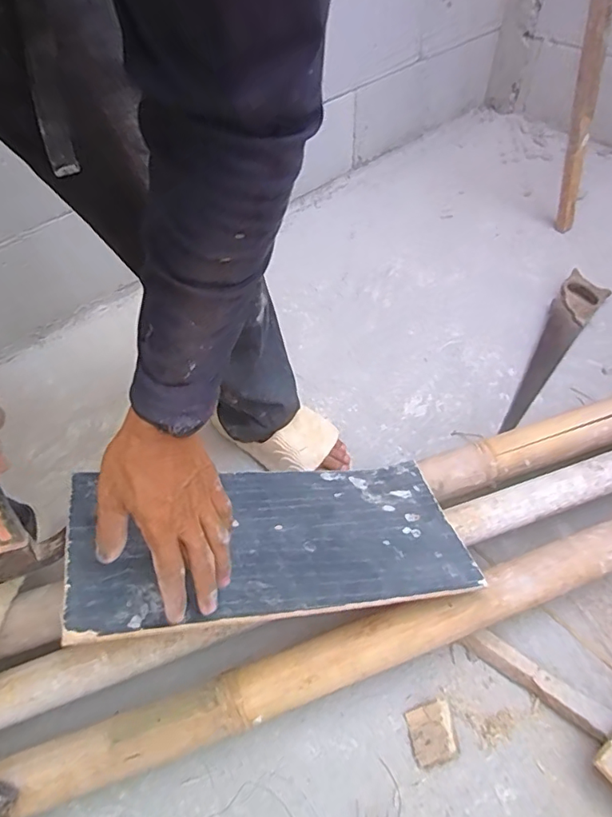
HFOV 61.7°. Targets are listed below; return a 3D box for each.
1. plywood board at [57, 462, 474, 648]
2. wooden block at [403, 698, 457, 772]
[{"bbox_3d":[-0.028,0.143,0.591,0.449,0.011,0.201,2,37,-21],"label":"plywood board"},{"bbox_3d":[0.153,0.393,0.619,0.052,0.026,0.064,-10,52,-3],"label":"wooden block"}]

